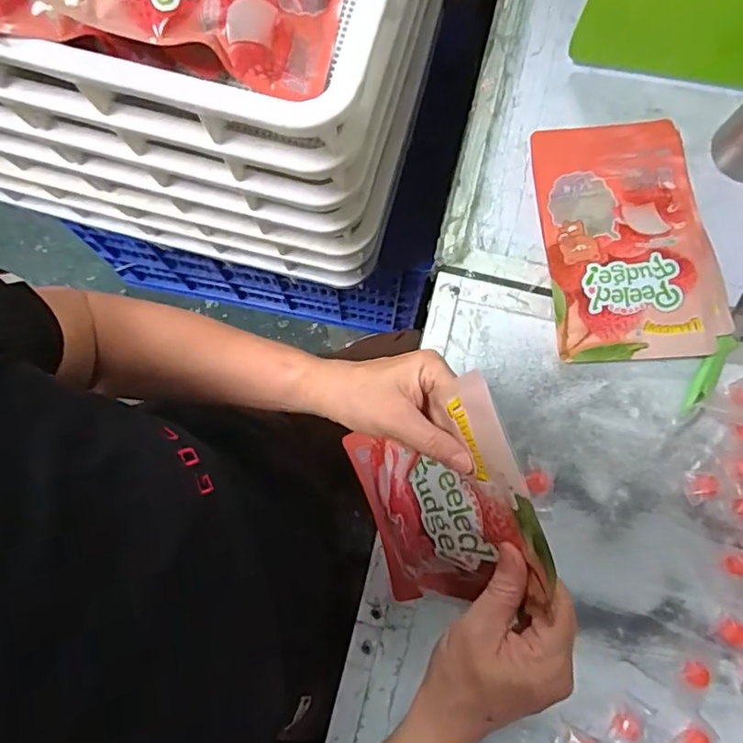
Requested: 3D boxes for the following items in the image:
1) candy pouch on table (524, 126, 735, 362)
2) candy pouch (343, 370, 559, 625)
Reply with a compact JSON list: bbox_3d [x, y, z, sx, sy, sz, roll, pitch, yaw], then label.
[{"bbox_3d":[0.269,-0.141,0.576,0.170,0.023,0.257,-5,80,0],"label":"candy pouch on table"},{"bbox_3d":[0.042,0.102,0.412,0.022,0.200,0.144,-12,77,-31],"label":"candy pouch"}]

